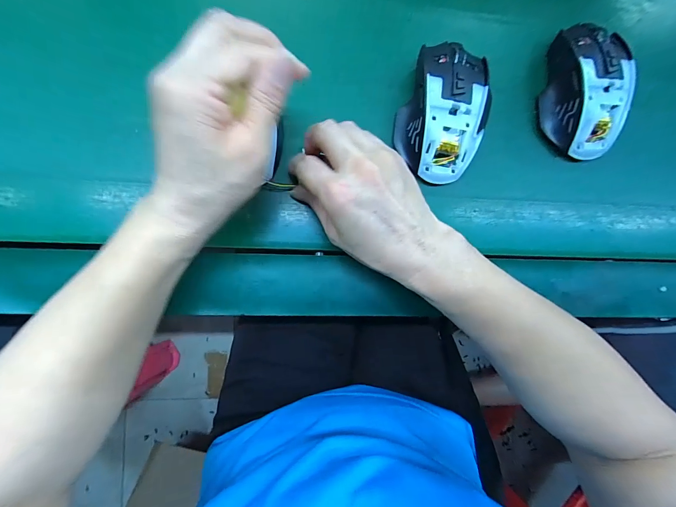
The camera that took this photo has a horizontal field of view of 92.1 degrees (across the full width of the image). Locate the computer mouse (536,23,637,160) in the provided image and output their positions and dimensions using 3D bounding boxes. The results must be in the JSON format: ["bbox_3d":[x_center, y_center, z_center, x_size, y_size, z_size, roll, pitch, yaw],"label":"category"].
[{"bbox_3d":[0.218,-0.145,0.285,0.064,0.035,0.110,-3,87,-6],"label":"computer mouse"}]

